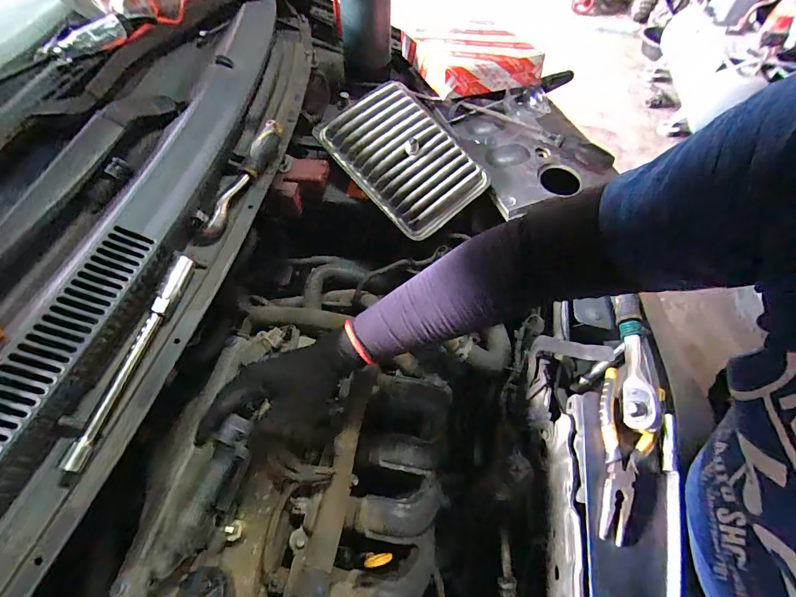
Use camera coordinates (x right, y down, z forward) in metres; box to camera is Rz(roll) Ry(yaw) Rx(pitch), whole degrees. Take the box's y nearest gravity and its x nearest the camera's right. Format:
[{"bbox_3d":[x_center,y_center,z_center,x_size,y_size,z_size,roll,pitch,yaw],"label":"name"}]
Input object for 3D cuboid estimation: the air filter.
[{"bbox_3d":[0.015,-0.219,0.598,0.184,0.041,0.234,-35,85,-9],"label":"air filter"}]

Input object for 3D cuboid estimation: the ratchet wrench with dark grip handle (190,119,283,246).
[{"bbox_3d":[-0.182,-0.139,0.462,0.027,0.037,0.186,15,56,6],"label":"ratchet wrench with dark grip handle"}]

